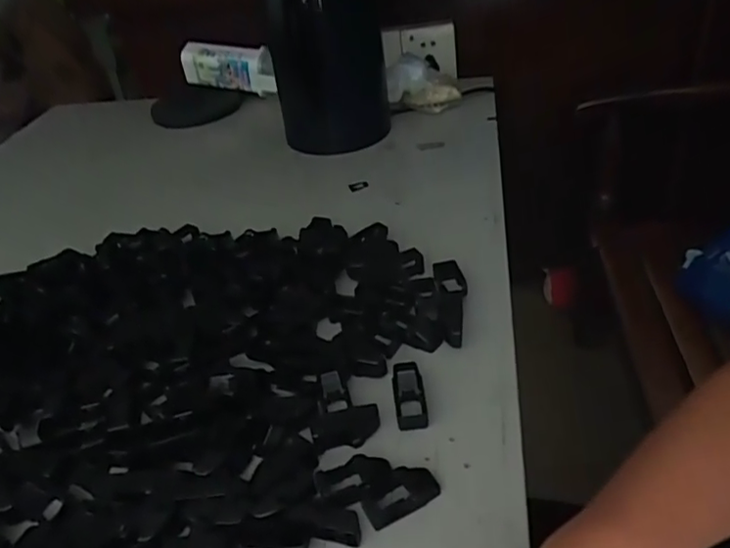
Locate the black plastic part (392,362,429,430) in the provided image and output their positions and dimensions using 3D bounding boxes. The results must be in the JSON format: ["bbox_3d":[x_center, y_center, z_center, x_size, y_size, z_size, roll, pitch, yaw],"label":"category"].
[{"bbox_3d":[0.032,0.087,0.437,0.023,0.016,0.051,-8,36,1],"label":"black plastic part"}]

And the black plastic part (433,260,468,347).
[{"bbox_3d":[0.074,0.022,0.514,0.027,0.012,0.094,-4,37,6],"label":"black plastic part"}]

